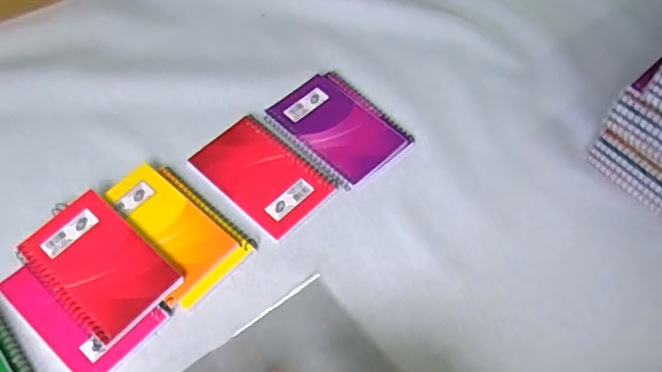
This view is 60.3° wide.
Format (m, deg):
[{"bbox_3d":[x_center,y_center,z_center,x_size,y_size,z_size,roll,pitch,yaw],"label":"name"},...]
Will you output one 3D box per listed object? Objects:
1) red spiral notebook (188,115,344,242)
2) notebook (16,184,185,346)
[{"bbox_3d":[-0.067,-0.014,0.567,0.130,0.005,0.088,39,64,20],"label":"red spiral notebook"},{"bbox_3d":[-0.202,0.070,0.499,0.130,0.015,0.084,39,63,20],"label":"notebook"}]

